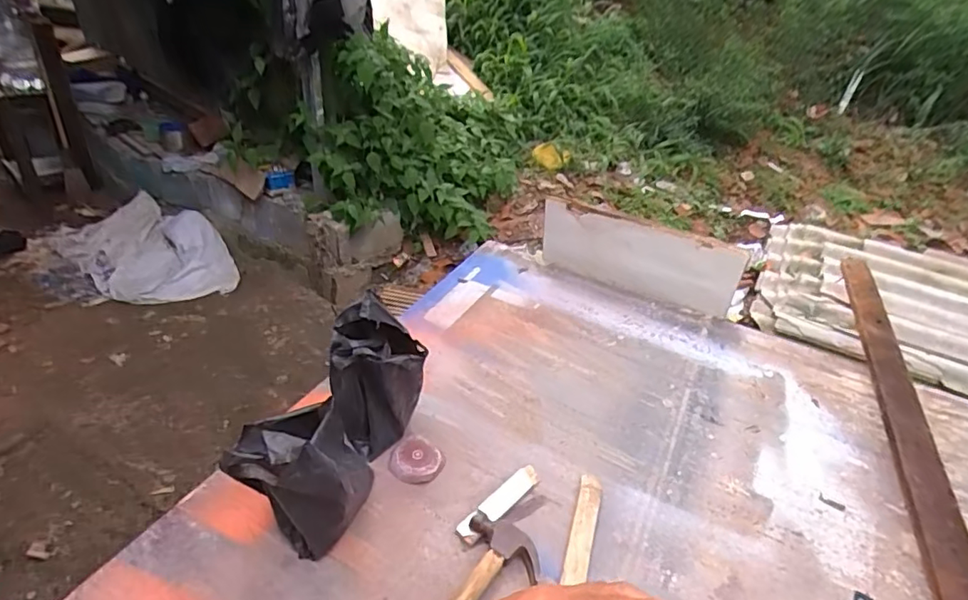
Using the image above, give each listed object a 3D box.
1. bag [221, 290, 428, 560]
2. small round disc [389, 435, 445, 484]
[{"bbox_3d":[-0.210,0.193,0.789,0.142,0.245,0.294,18,37,17],"label":"bag"},{"bbox_3d":[-0.108,0.265,0.904,0.083,0.015,0.080,4,34,-3],"label":"small round disc"}]

